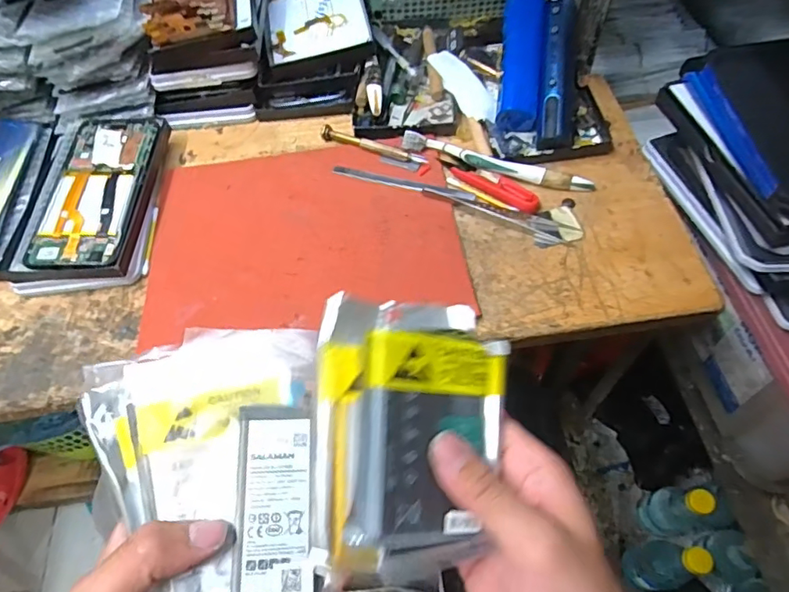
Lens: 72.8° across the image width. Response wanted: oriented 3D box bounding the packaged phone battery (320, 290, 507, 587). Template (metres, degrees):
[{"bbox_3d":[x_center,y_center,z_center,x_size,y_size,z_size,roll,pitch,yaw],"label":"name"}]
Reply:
[{"bbox_3d":[0.011,0.066,0.262,0.093,0.020,0.128,4,77,-15],"label":"packaged phone battery"}]

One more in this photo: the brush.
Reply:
[{"bbox_3d":[0.089,-0.118,0.473,0.170,0.015,0.022,21,63,12],"label":"brush"}]

